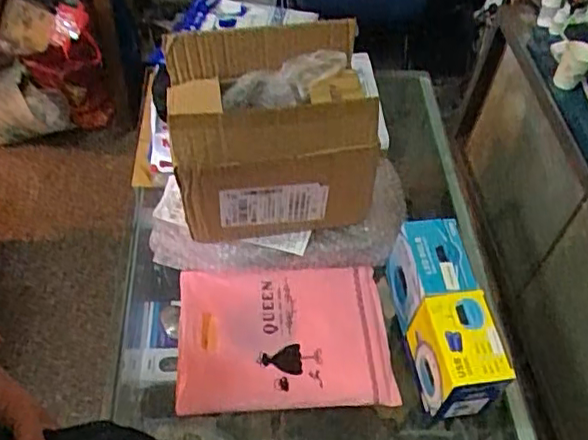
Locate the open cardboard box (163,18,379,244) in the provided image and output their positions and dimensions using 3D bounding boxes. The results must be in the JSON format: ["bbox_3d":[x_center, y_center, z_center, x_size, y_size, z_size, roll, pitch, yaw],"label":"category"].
[{"bbox_3d":[-0.033,-0.120,0.770,0.230,0.209,0.201,-7,53,-10],"label":"open cardboard box"}]

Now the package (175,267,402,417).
[{"bbox_3d":[-0.012,0.141,0.759,0.255,0.022,0.183,-1,52,-5],"label":"package"}]

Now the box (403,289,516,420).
[{"bbox_3d":[0.185,0.153,0.695,0.078,0.107,0.113,-6,53,-9],"label":"box"}]

